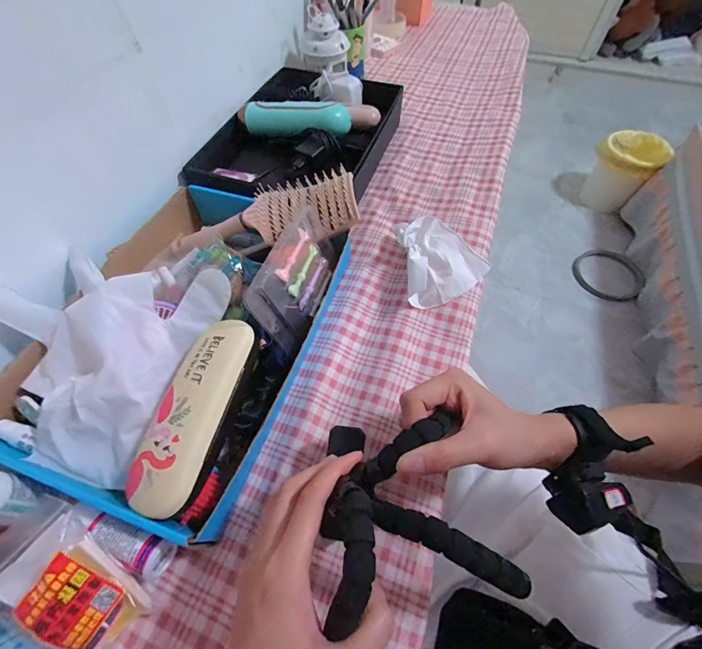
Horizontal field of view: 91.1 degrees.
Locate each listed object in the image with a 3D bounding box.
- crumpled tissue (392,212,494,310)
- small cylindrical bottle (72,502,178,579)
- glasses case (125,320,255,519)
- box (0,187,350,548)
[{"bbox_3d":[0.108,-0.075,0.403,0.103,0.040,0.103,-9,58,-3],"label":"crumpled tissue"},{"bbox_3d":[-0.163,0.151,0.244,0.075,0.022,0.022,32,62,1],"label":"small cylindrical bottle"},{"bbox_3d":[-0.122,0.067,0.276,0.057,0.038,0.151,13,59,7],"label":"glasses case"},{"bbox_3d":[-0.159,0.000,0.335,0.220,0.089,0.312,15,60,11],"label":"box"}]

